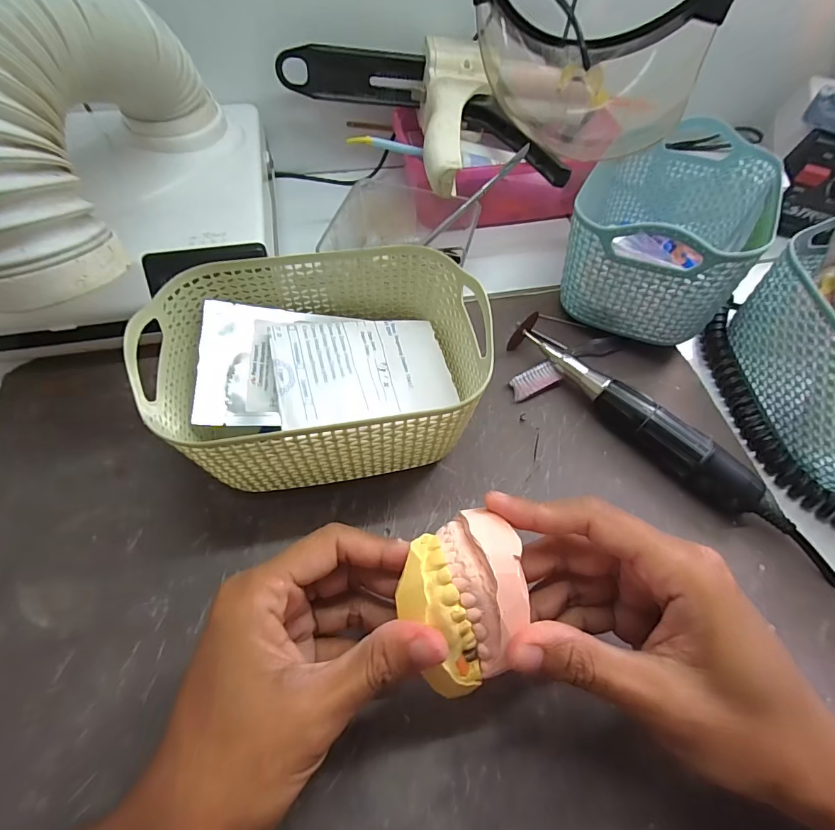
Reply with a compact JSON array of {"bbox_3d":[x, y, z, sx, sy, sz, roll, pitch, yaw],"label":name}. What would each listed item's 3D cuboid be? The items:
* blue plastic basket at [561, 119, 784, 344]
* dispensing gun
[{"bbox_3d":[0.183,-0.139,0.329,0.110,0.096,0.170,29,62,13],"label":"blue plastic basket"},{"bbox_3d":[0.001,-0.229,0.328,0.177,0.041,0.164,-16,62,-12],"label":"dispensing gun"}]

